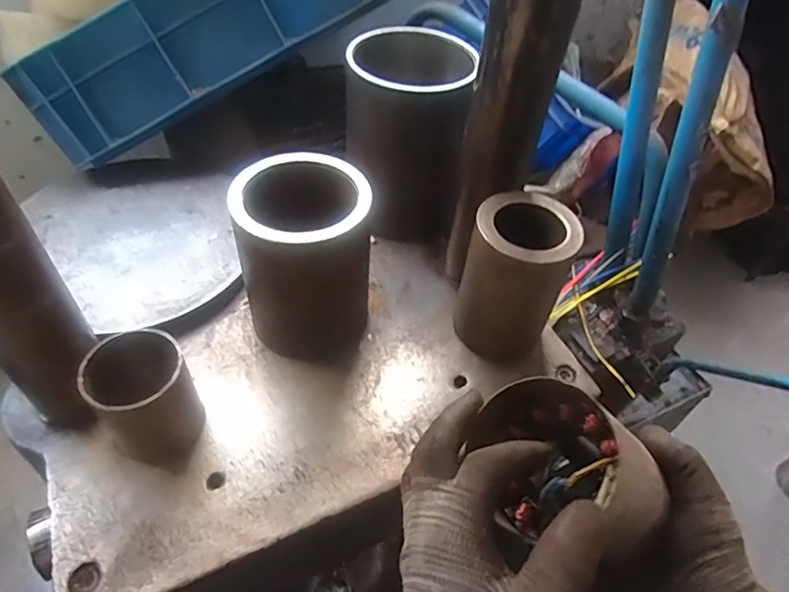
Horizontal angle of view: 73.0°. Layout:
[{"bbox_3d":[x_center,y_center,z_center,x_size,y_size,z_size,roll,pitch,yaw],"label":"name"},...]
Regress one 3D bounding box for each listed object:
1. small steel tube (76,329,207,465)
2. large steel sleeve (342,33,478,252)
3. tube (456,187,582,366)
[{"bbox_3d":[-0.194,0.079,0.418,0.070,0.086,0.064,2,48,-3],"label":"small steel tube"},{"bbox_3d":[0.010,-0.168,0.579,0.117,0.182,0.115,8,48,2],"label":"large steel sleeve"},{"bbox_3d":[0.109,-0.014,0.491,0.087,0.143,0.086,27,52,18],"label":"tube"}]

